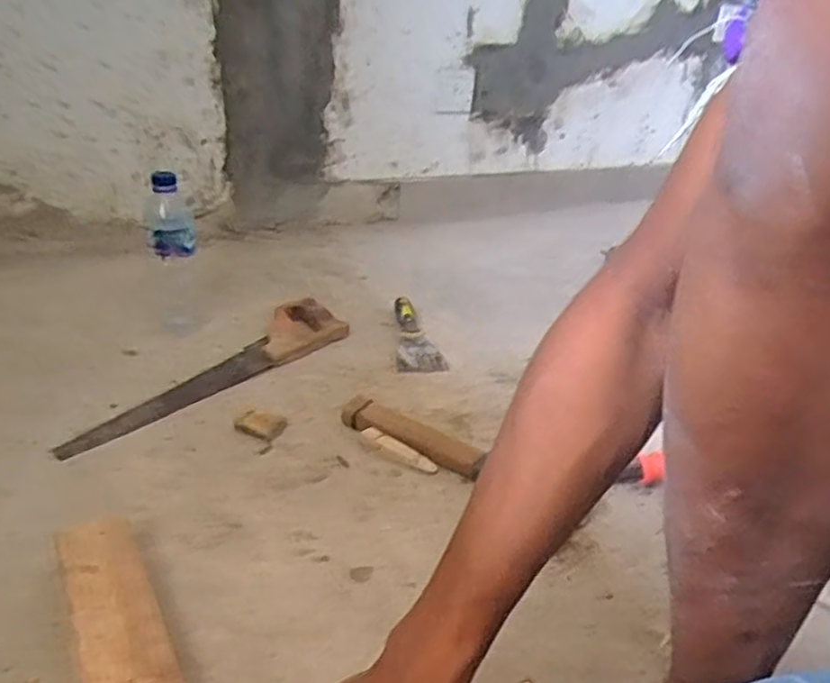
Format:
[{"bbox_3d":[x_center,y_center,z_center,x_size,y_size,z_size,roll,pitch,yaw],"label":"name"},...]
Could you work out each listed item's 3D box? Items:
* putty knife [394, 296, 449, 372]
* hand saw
[{"bbox_3d":[0.003,-0.011,1.021,0.070,0.024,0.201,3,28,-8],"label":"putty knife"},{"bbox_3d":[-0.237,0.034,0.881,0.109,0.024,0.452,19,30,21],"label":"hand saw"}]

